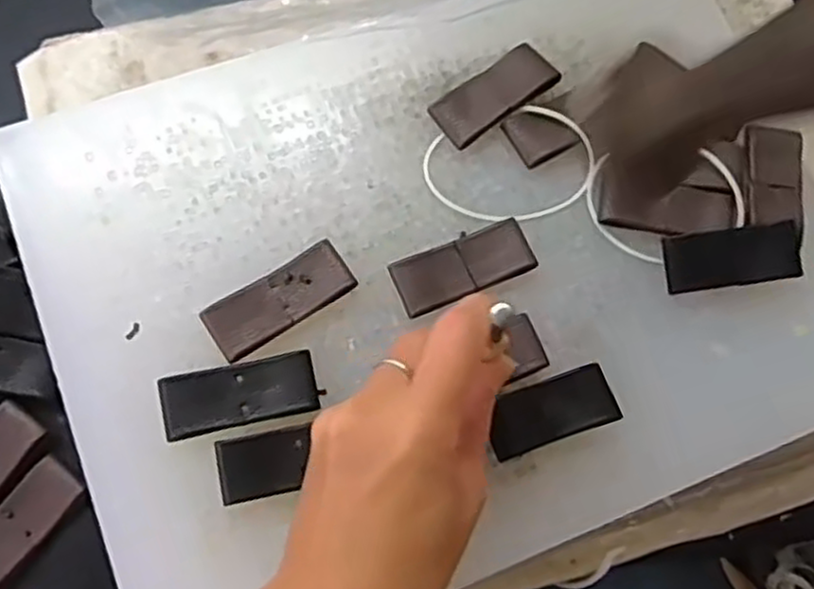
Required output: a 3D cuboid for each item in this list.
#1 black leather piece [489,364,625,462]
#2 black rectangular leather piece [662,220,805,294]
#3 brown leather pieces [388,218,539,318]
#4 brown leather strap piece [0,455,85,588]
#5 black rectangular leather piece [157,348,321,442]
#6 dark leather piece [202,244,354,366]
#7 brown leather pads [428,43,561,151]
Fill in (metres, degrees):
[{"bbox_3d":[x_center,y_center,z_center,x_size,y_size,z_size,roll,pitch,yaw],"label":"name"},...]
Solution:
[{"bbox_3d":[0.062,0.049,0.321,0.055,0.008,0.026,-18,78,-9],"label":"black leather piece"},{"bbox_3d":[0.148,-0.017,0.345,0.061,0.009,0.027,-6,76,-6],"label":"black rectangular leather piece"},{"bbox_3d":[0.025,-0.013,0.336,0.062,0.007,0.025,-22,79,-10],"label":"brown leather pieces"},{"bbox_3d":[-0.173,0.103,0.330,0.025,0.004,0.061,39,76,5],"label":"brown leather strap piece"},{"bbox_3d":[-0.070,0.041,0.310,0.062,0.005,0.026,-13,77,-8],"label":"black rectangular leather piece"},{"bbox_3d":[-0.054,0.002,0.324,0.063,0.009,0.026,-32,81,-12],"label":"dark leather piece"},{"bbox_3d":[0.042,-0.095,0.359,0.062,0.008,0.026,-35,81,-12],"label":"brown leather pads"}]

